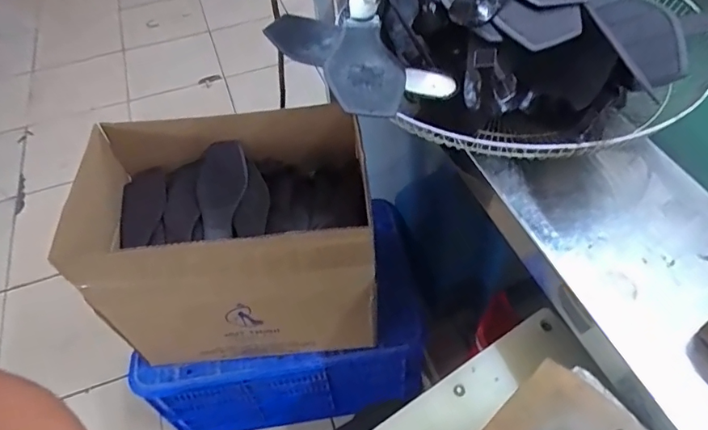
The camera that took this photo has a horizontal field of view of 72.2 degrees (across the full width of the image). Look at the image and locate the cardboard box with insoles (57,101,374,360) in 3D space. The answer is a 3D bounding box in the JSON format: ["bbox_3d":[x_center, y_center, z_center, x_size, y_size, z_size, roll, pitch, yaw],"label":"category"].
[{"bbox_3d":[-0.206,0.045,0.895,0.453,0.355,0.308,-4,51,1],"label":"cardboard box with insoles"}]

